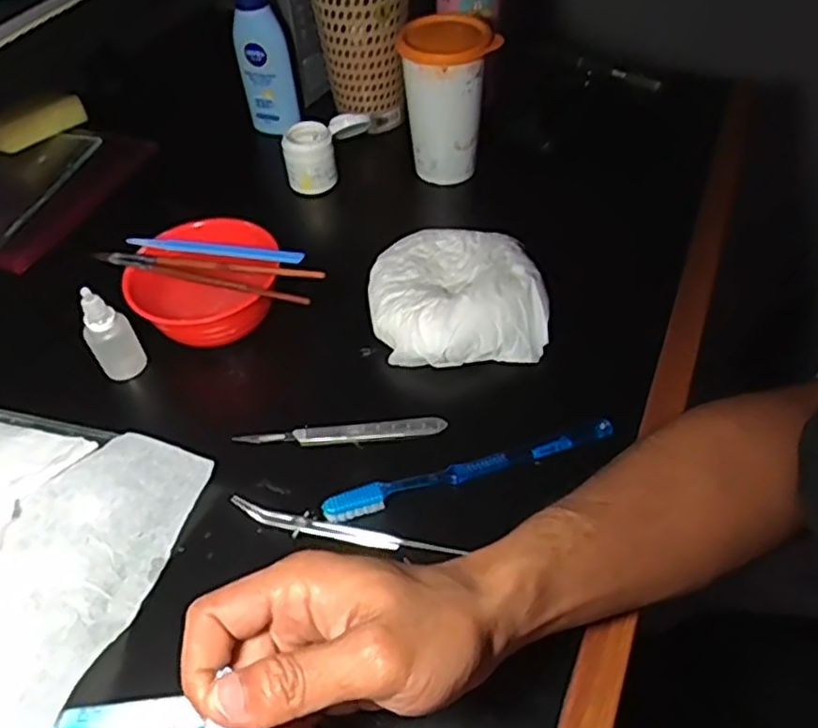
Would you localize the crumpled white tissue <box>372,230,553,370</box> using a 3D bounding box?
[{"bbox_3d":[0.036,-0.053,0.516,0.124,0.040,0.109,-4,50,-1],"label":"crumpled white tissue"}]

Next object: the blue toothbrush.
[{"bbox_3d":[0.039,0.065,0.433,0.186,0.017,0.012,-15,51,-10],"label":"blue toothbrush"}]

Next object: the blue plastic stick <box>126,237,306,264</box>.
[{"bbox_3d":[-0.142,-0.084,0.515,0.135,0.005,0.010,8,51,9],"label":"blue plastic stick"}]

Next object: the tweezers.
[{"bbox_3d":[-0.038,0.097,0.410,0.138,0.008,0.014,9,51,10],"label":"tweezers"}]

